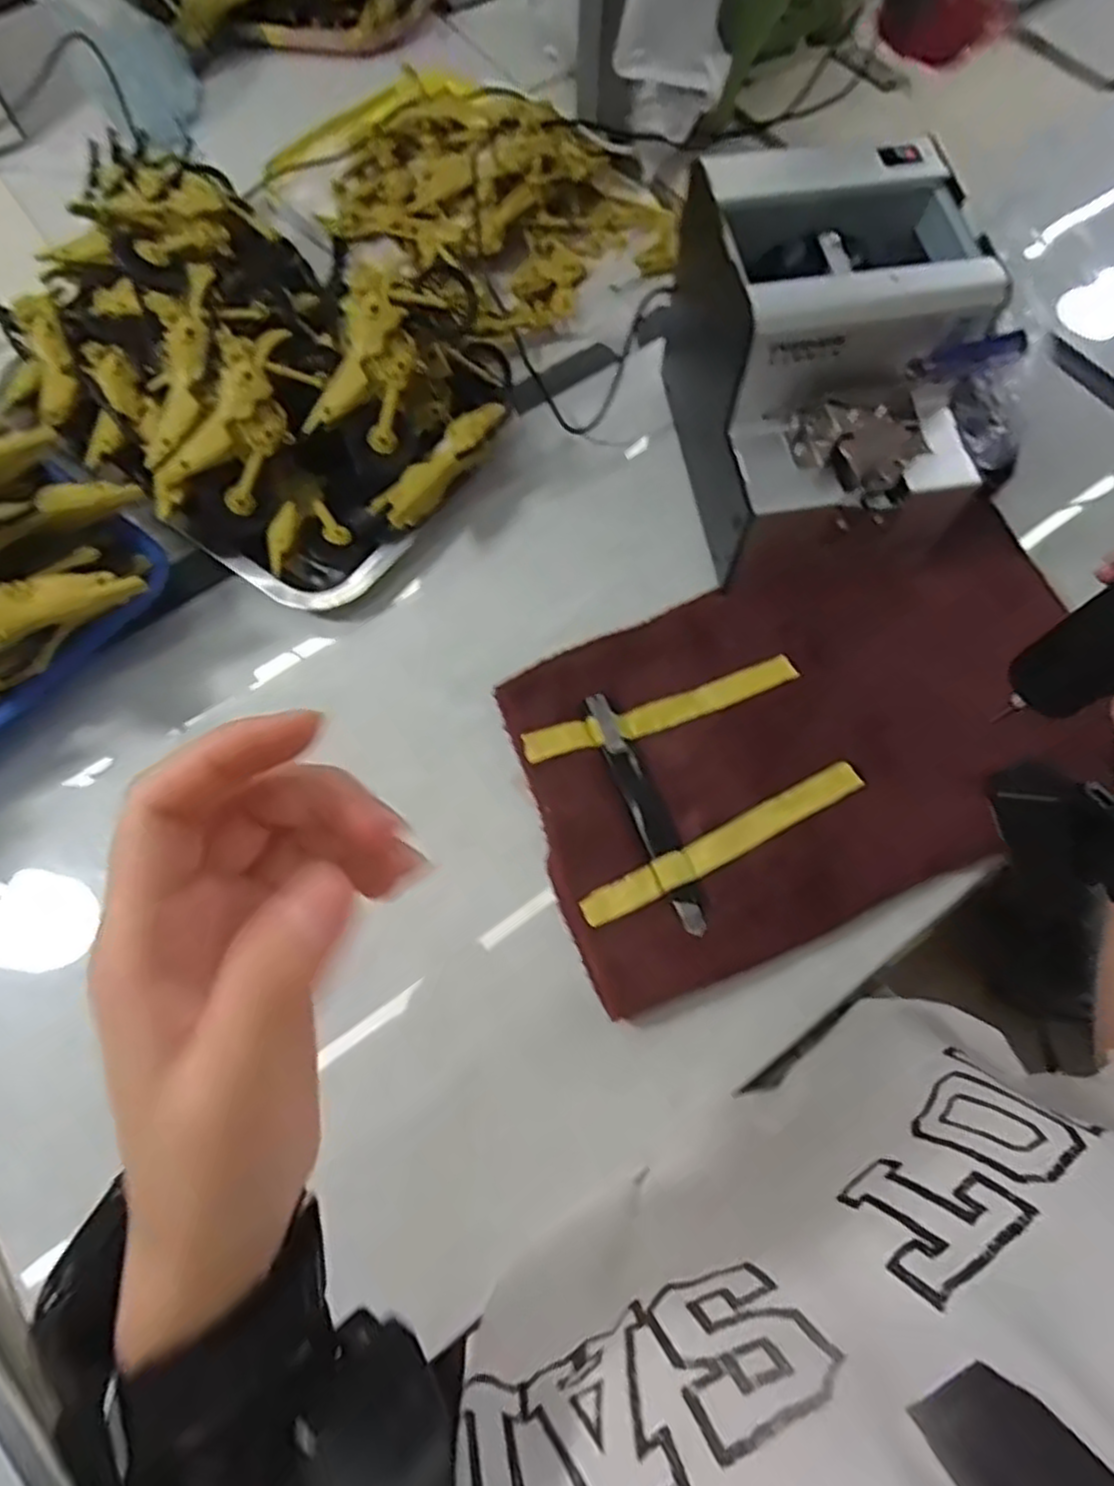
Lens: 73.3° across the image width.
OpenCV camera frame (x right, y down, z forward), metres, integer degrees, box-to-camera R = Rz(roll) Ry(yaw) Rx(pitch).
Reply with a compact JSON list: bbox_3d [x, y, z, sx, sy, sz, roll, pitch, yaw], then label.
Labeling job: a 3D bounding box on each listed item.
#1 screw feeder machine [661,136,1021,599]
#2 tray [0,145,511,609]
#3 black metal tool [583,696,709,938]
[{"bbox_3d":[0.147,-0.207,0.424,0.130,0.145,0.183,-10,69,-5],"label":"screw feeder machine"},{"bbox_3d":[-0.185,-0.236,0.452,0.296,0.115,0.217,37,73,13],"label":"tray"},{"bbox_3d":[0.047,0.034,0.395,0.016,0.007,0.135,-21,70,-9],"label":"black metal tool"}]

